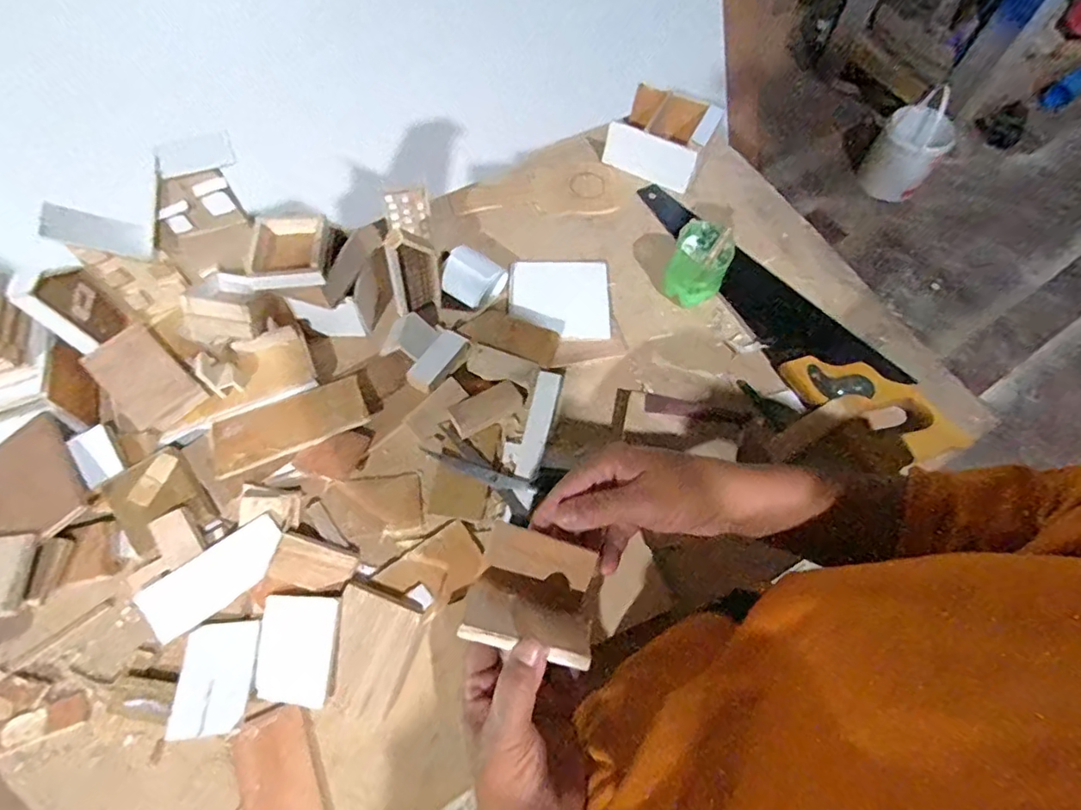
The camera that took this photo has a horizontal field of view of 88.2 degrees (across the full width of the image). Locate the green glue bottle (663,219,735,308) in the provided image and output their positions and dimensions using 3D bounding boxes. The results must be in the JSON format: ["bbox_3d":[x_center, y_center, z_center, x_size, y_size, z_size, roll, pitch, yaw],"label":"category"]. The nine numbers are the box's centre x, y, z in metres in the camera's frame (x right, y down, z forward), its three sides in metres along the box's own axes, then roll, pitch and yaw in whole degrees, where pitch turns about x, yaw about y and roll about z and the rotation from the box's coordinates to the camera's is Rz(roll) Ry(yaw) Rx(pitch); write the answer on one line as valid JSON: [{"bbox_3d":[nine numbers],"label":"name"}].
[{"bbox_3d":[0.160,-0.140,0.573,0.060,0.069,0.061,19,65,9],"label":"green glue bottle"}]

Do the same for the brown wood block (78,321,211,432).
[{"bbox_3d":[-0.348,-0.027,0.485,0.095,0.017,0.057,40,70,18],"label":"brown wood block"}]

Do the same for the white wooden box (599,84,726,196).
[{"bbox_3d":[0.146,-0.324,0.668,0.115,0.059,0.100,24,66,12],"label":"white wooden box"}]

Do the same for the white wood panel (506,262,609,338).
[{"bbox_3d":[0.020,-0.112,0.584,0.104,0.007,0.099,1,63,0],"label":"white wood panel"}]

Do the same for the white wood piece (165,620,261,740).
[{"bbox_3d":[-0.242,0.203,0.417,0.052,0.014,0.075,-3,63,-2],"label":"white wood piece"}]

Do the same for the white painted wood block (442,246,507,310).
[{"bbox_3d":[-0.070,-0.130,0.570,0.052,0.044,0.054,24,66,11],"label":"white painted wood block"}]

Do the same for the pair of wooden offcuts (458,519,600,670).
[{"bbox_3d":[-0.002,0.119,0.353,0.076,0.046,0.072,13,64,6],"label":"pair of wooden offcuts"}]

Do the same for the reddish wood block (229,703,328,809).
[{"bbox_3d":[-0.185,0.271,0.395,0.054,0.009,0.095,-21,65,-11],"label":"reddish wood block"}]

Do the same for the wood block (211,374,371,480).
[{"bbox_3d":[-0.224,0.019,0.502,0.133,0.012,0.058,-20,61,-16],"label":"wood block"}]

